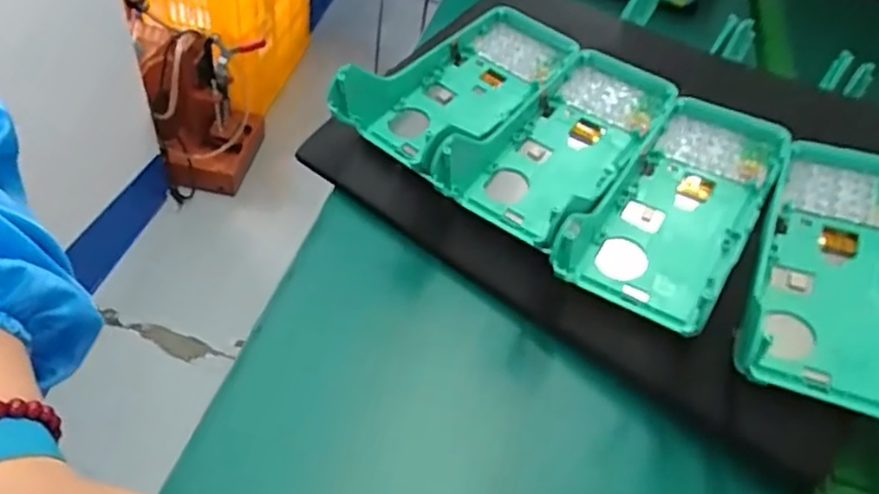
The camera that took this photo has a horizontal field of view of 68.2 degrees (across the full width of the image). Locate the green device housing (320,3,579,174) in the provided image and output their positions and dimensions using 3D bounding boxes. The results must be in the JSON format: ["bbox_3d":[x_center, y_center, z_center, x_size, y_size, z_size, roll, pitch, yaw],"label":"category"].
[{"bbox_3d":[0.014,-0.098,0.424,0.082,0.054,0.166,34,52,20],"label":"green device housing"}]

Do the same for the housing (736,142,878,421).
[{"bbox_3d":[0.213,0.011,0.328,0.088,0.024,0.152,17,63,22],"label":"housing"}]

